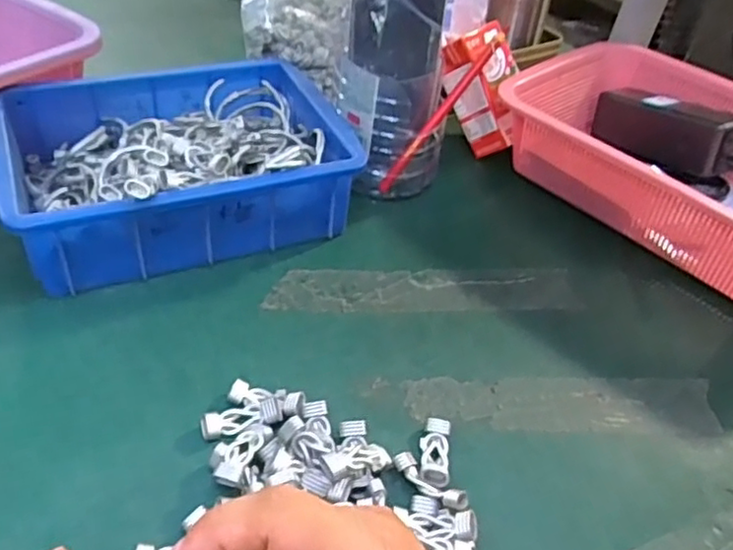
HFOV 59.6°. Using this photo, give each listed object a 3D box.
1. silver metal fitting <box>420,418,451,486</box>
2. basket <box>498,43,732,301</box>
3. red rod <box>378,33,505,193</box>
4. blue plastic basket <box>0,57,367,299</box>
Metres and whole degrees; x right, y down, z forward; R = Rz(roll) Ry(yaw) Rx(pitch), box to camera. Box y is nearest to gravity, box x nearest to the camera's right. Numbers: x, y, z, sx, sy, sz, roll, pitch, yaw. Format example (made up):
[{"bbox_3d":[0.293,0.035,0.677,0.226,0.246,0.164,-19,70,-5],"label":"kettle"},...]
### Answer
[{"bbox_3d":[0.039,0.100,0.363,0.016,0.012,0.043,10,42,1],"label":"silver metal fitting"},{"bbox_3d":[0.281,-0.093,0.562,0.214,0.091,0.294,-27,53,-34],"label":"basket"},{"bbox_3d":[0.061,-0.132,0.529,0.010,0.156,0.009,25,17,-51],"label":"red rod"},{"bbox_3d":[-0.145,-0.085,0.496,0.238,0.084,0.174,-14,47,-24],"label":"blue plastic basket"}]

